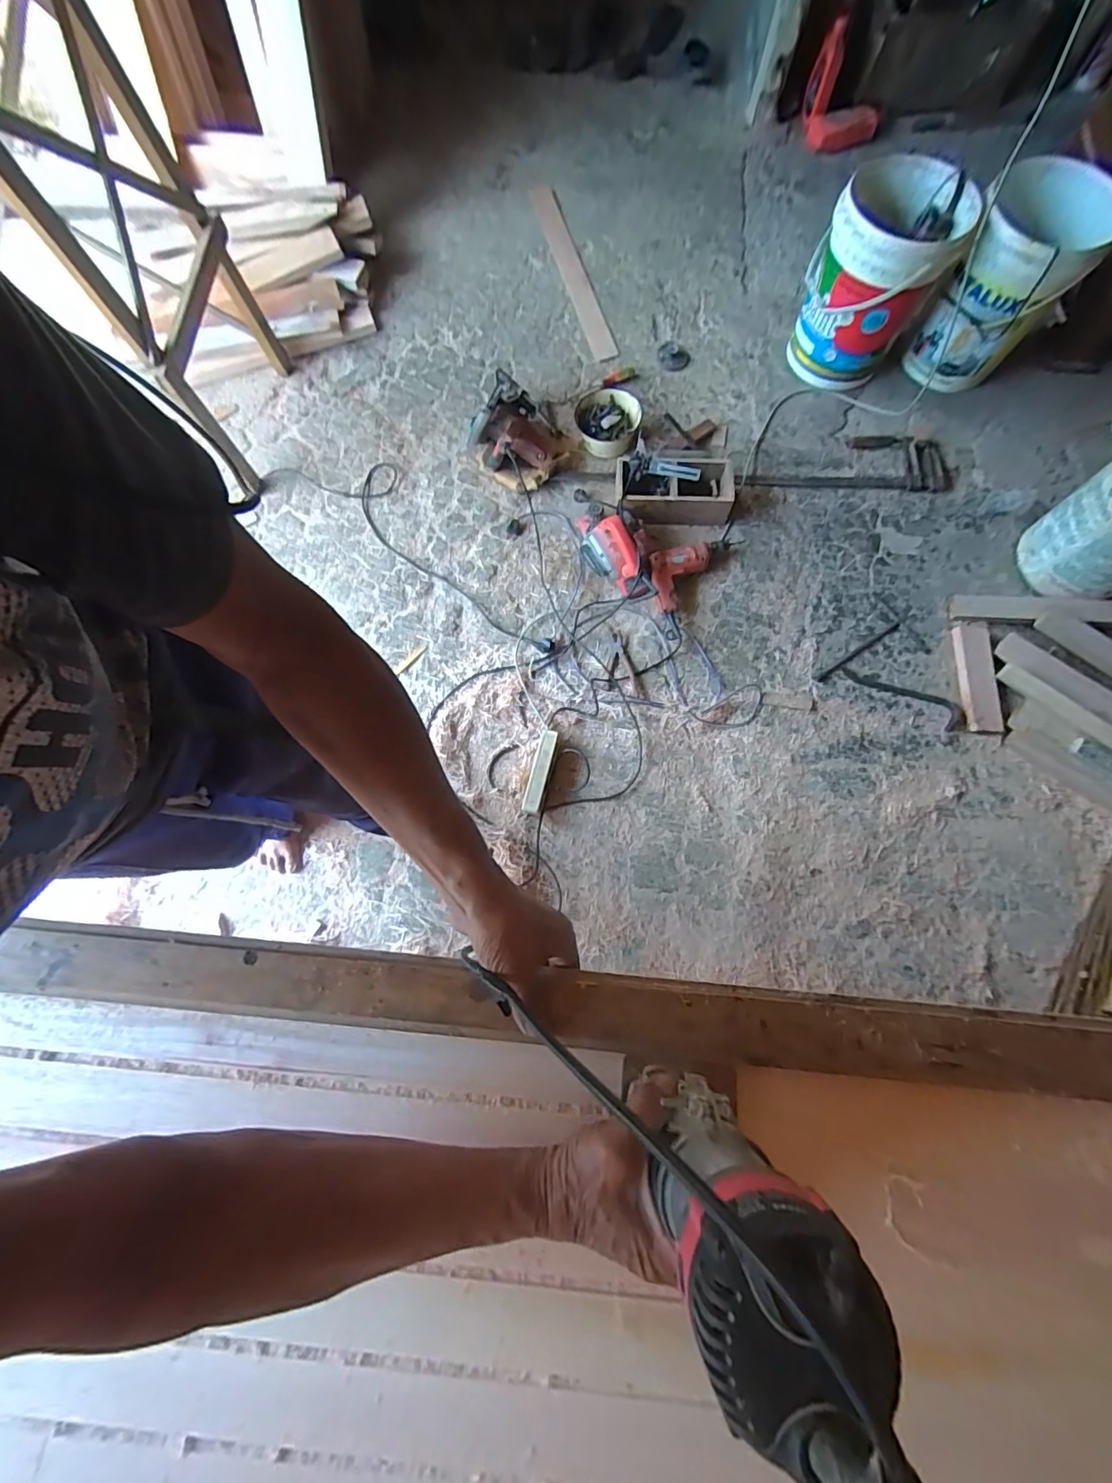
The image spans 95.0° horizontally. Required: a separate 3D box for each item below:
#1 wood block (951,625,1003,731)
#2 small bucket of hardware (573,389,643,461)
[{"bbox_3d":[1.042,-0.165,1.258,0.076,0.022,0.286,5,75,3],"label":"wood block"},{"bbox_3d":[0.154,-0.907,1.454,0.192,0.077,0.202,20,76,7],"label":"small bucket of hardware"}]

